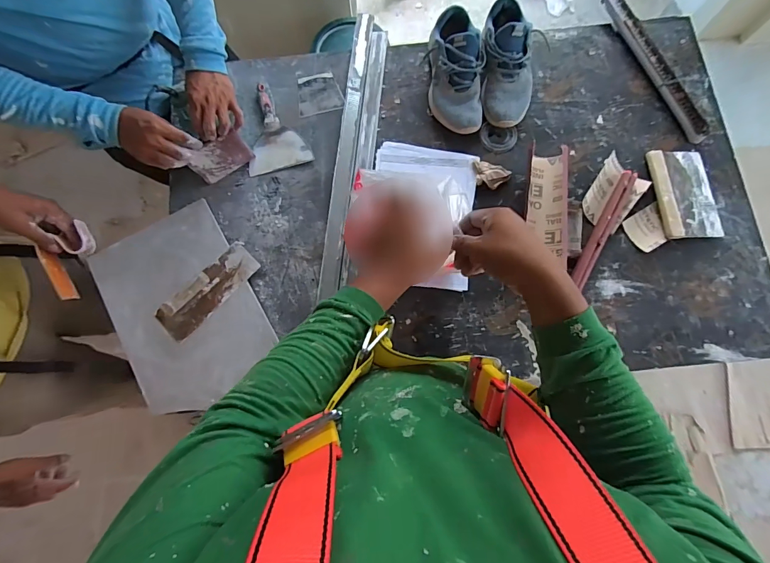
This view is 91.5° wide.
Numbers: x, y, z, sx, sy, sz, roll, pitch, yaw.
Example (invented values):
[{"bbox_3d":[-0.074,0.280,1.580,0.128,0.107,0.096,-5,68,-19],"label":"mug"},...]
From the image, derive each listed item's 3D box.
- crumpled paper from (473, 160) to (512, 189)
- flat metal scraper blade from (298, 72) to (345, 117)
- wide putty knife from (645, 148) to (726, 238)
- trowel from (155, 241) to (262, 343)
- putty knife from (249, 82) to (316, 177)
[{"bbox_3d":[0.223,-0.223,0.795,0.079,0.019,0.049,17,79,5],"label":"crumpled paper"},{"bbox_3d":[-0.150,-0.428,0.854,0.099,0.004,0.100,-12,79,-2],"label":"flat metal scraper blade"},{"bbox_3d":[0.620,-0.184,0.772,0.119,0.023,0.197,-4,78,1],"label":"wide putty knife"},{"bbox_3d":[-0.355,0.013,0.733,0.073,0.079,0.218,42,82,9],"label":"trowel"},{"bbox_3d":[-0.249,-0.340,0.827,0.136,0.030,0.189,-15,78,-2],"label":"putty knife"}]

